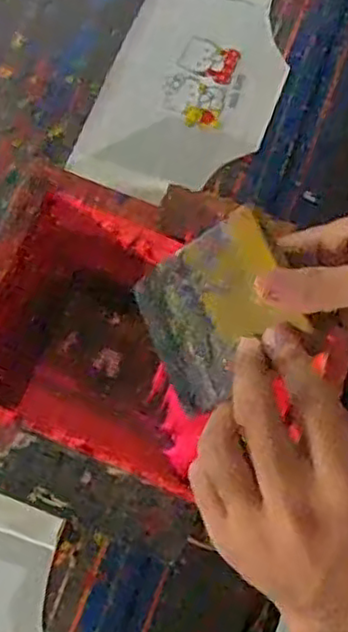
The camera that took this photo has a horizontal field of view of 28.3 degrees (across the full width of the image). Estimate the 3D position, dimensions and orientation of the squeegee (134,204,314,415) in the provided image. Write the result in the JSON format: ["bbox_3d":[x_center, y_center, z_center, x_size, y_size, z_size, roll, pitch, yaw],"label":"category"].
[{"bbox_3d":[0.022,-0.001,0.372,0.088,0.004,0.084,-35,69,29],"label":"squeegee"}]

